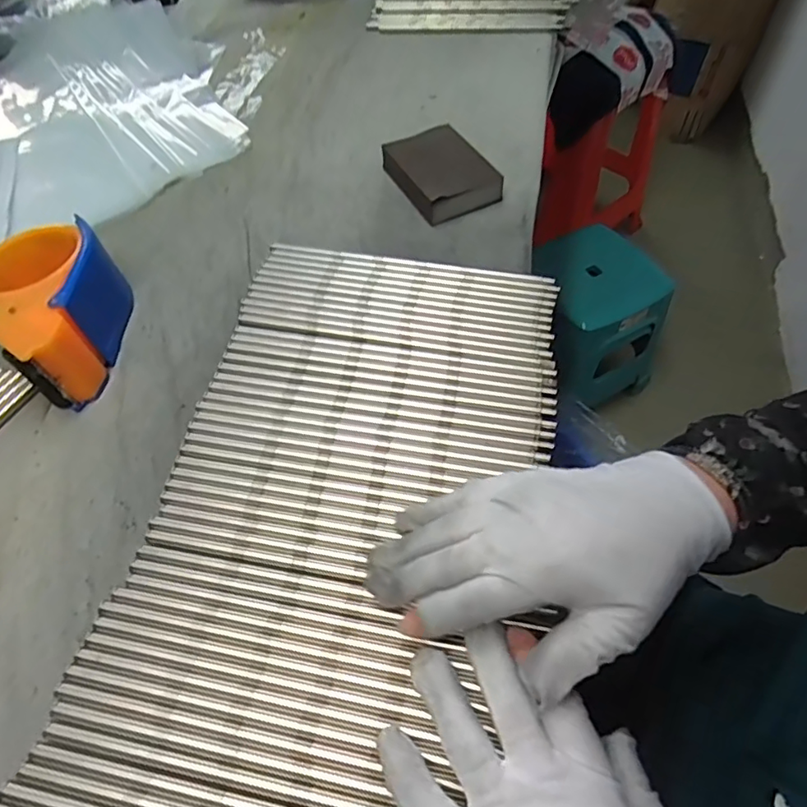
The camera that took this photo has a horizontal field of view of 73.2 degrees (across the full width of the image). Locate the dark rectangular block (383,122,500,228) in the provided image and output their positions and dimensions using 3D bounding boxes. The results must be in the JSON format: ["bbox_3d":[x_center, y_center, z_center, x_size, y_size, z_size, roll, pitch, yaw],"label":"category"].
[{"bbox_3d":[0.034,-0.200,0.470,0.071,0.025,0.100,-25,58,-13],"label":"dark rectangular block"}]

